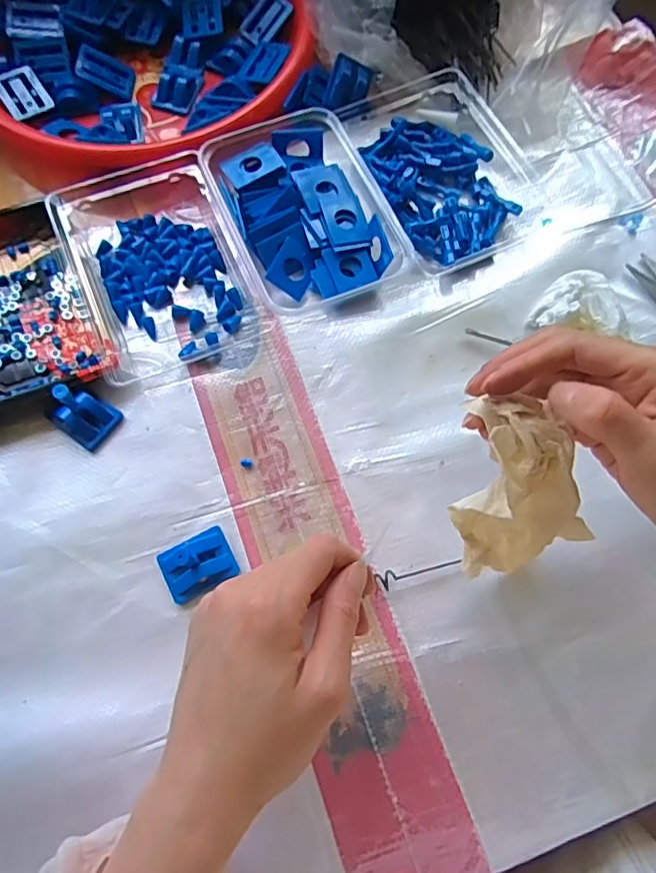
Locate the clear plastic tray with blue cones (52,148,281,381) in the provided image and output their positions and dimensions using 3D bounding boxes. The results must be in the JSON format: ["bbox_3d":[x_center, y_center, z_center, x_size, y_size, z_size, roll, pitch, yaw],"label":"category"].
[{"bbox_3d":[-0.126,-0.132,0.418,0.118,0.029,0.172,-23,72,-9],"label":"clear plastic tray with blue cones"}]

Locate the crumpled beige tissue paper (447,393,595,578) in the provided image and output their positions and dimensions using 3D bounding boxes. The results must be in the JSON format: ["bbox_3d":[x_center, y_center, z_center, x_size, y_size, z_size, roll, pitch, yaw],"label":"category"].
[{"bbox_3d":[0.104,0.036,0.311,0.064,0.120,0.038,-16,42,-6],"label":"crumpled beige tissue paper"}]

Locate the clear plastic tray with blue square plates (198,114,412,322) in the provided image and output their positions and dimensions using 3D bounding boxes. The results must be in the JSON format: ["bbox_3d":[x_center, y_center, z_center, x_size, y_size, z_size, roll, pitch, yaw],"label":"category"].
[{"bbox_3d":[-0.020,-0.170,0.429,0.109,0.035,0.146,-23,72,-8],"label":"clear plastic tray with blue square plates"}]

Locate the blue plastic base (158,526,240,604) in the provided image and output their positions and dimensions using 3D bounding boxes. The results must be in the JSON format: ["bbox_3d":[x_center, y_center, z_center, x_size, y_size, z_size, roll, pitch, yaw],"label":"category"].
[{"bbox_3d":[-0.082,0.081,0.357,0.044,0.017,0.035,-28,73,-10],"label":"blue plastic base"}]

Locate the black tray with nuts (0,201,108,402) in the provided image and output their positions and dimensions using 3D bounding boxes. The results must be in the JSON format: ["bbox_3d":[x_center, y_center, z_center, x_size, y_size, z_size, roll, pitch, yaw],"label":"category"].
[{"bbox_3d":[-0.228,-0.096,0.406,0.096,0.025,0.160,-22,72,-8],"label":"black tray with nuts"}]

